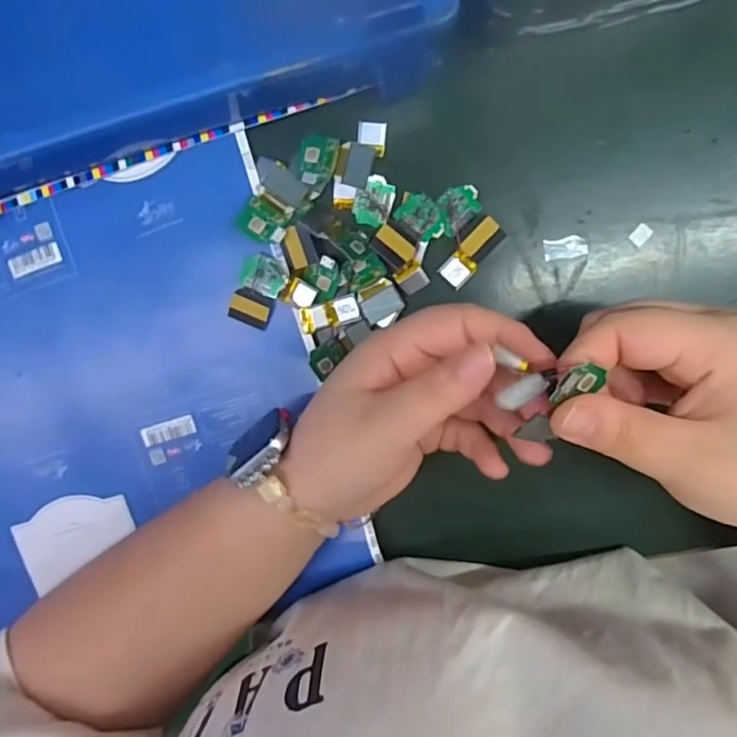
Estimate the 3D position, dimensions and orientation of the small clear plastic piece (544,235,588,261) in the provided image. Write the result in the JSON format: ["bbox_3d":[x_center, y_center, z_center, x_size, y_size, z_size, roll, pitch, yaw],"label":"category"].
[{"bbox_3d":[0.101,-0.062,0.288,0.022,0.004,0.011,-8,95,8],"label":"small clear plastic piece"}]

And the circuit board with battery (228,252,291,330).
[{"bbox_3d":[-0.059,-0.041,0.303,0.023,0.006,0.039,29,99,3],"label":"circuit board with battery"}]

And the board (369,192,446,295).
[{"bbox_3d":[0.023,-0.066,0.294,0.034,0.007,0.046,34,99,2],"label":"board"}]

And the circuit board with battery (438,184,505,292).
[{"bbox_3d":[0.047,-0.069,0.293,0.037,0.004,0.042,41,100,1],"label":"circuit board with battery"}]

